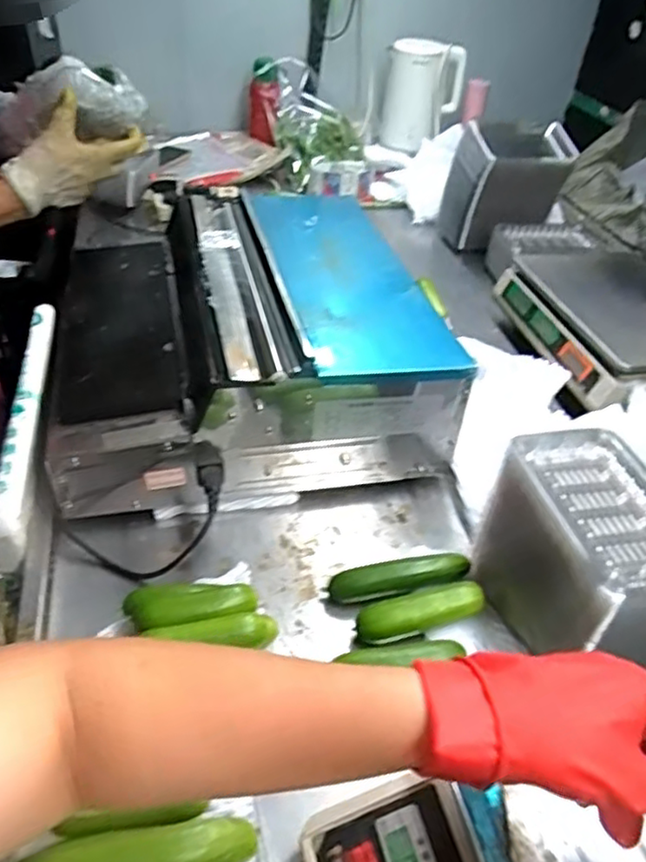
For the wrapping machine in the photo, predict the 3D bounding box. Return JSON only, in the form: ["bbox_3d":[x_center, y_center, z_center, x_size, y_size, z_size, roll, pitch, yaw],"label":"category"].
[{"bbox_3d":[-0.106,-0.140,0.858,0.435,0.165,0.503,-3,41,-11],"label":"wrapping machine"}]

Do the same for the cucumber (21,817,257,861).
[{"bbox_3d":[-0.118,0.270,0.417,0.148,0.034,0.039,-6,41,-14],"label":"cucumber"}]

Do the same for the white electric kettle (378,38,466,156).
[{"bbox_3d":[0.245,-0.854,1.660,0.188,0.224,0.143,13,40,8],"label":"white electric kettle"}]

